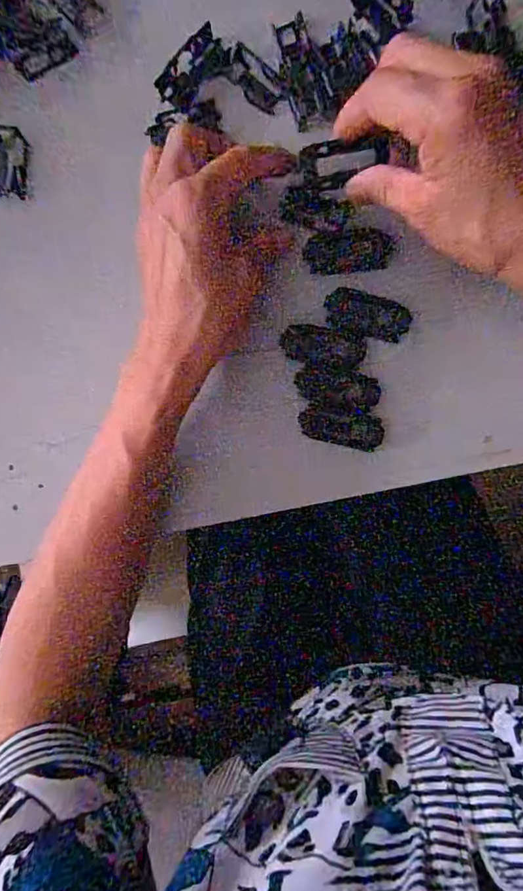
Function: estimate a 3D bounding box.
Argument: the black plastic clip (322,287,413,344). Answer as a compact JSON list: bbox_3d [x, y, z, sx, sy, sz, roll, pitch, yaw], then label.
[{"bbox_3d":[0.063,-0.077,0.297,0.050,0.005,0.024,15,95,1],"label":"black plastic clip"}]

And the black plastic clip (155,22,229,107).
[{"bbox_3d":[-0.041,-0.225,0.298,0.022,0.006,0.047,44,95,-1],"label":"black plastic clip"}]

